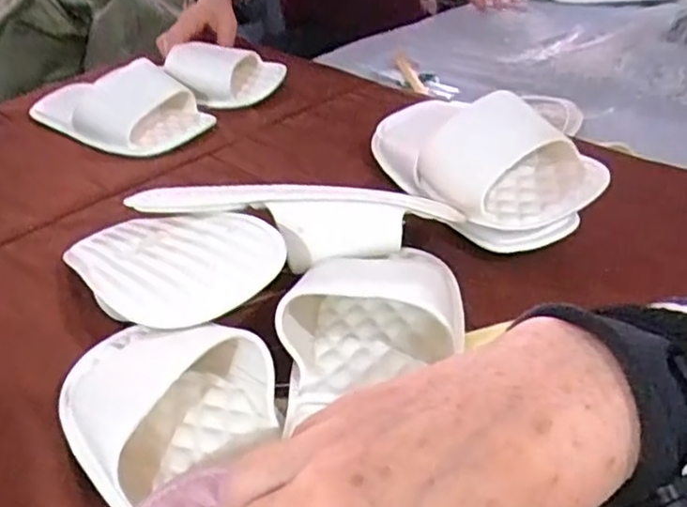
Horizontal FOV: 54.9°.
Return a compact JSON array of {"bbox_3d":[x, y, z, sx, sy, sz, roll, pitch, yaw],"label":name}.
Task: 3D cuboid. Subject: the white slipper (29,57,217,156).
[{"bbox_3d":[-0.258,-0.170,0.742,0.113,0.054,0.238,-33,41,-32],"label":"white slipper"}]

